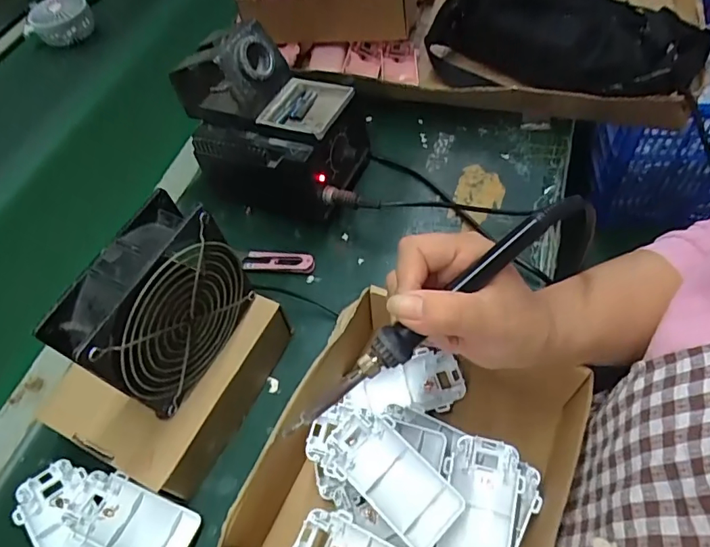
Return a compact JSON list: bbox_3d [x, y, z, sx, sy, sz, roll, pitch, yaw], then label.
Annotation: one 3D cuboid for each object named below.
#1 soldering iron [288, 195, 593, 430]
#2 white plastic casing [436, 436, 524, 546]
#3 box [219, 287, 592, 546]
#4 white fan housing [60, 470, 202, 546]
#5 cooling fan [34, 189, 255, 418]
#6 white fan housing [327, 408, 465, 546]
[{"bbox_3d":[0.050,0.023,0.284,0.209,0.025,0.025,-37,61,-3],"label":"soldering iron"},{"bbox_3d":[0.081,0.159,0.339,0.046,0.019,0.094,9,71,10],"label":"white plastic casing"},{"bbox_3d":[0.045,0.136,0.357,0.183,0.075,0.204,20,60,20],"label":"box"},{"bbox_3d":[-0.164,0.183,0.376,0.095,0.019,0.047,14,58,16],"label":"white fan housing"},{"bbox_3d":[-0.133,0.026,0.357,0.047,0.117,0.121,19,60,20],"label":"cooling fan"},{"bbox_3d":[0.024,0.134,0.342,0.096,0.012,0.048,33,65,26],"label":"white fan housing"}]

